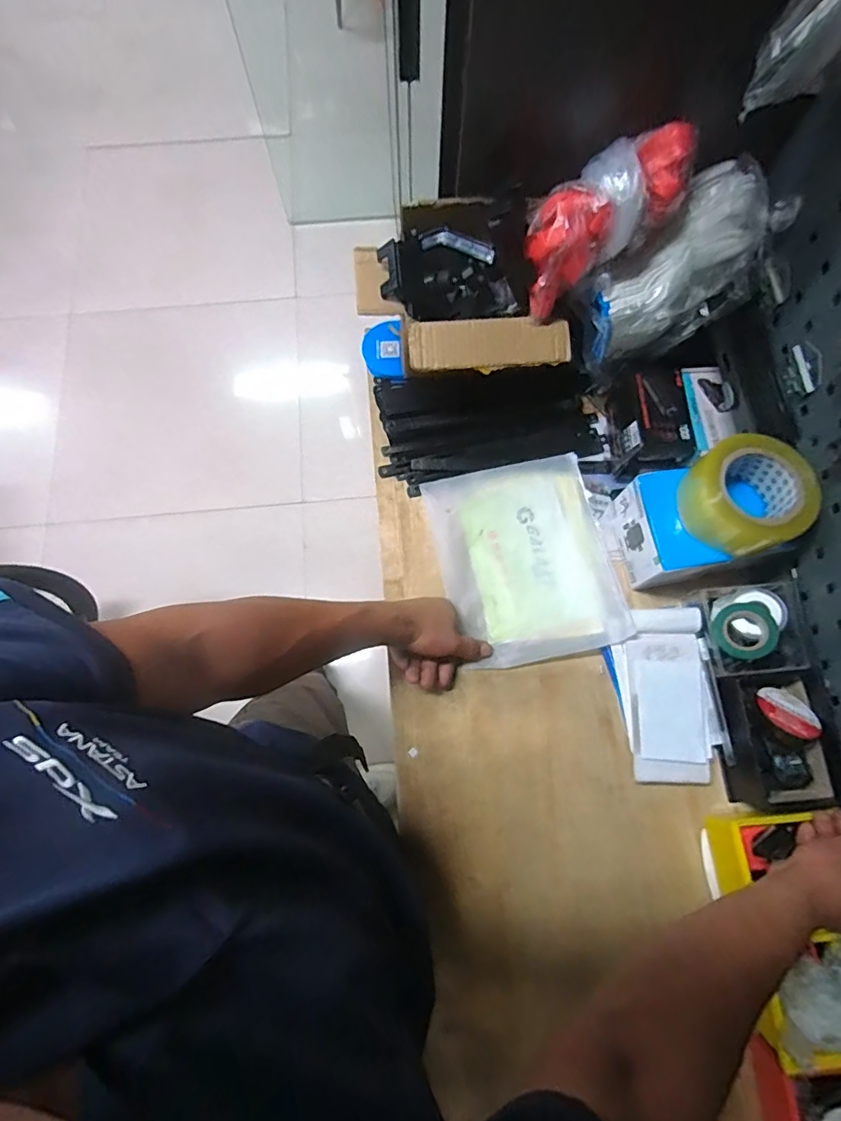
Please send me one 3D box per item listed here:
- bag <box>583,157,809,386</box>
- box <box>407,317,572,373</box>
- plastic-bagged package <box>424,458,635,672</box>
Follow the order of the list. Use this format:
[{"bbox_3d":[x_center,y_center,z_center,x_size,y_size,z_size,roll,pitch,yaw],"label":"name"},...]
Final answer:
[{"bbox_3d":[0.295,-0.336,0.602,0.237,0.091,0.165,-26,113,11],"label":"bag"},{"bbox_3d":[0.081,-0.253,0.613,0.186,0.023,0.052,-2,74,0],"label":"box"},{"bbox_3d":[0.129,-0.002,0.652,0.203,0.027,0.248,-12,74,-3],"label":"plastic-bagged package"}]

